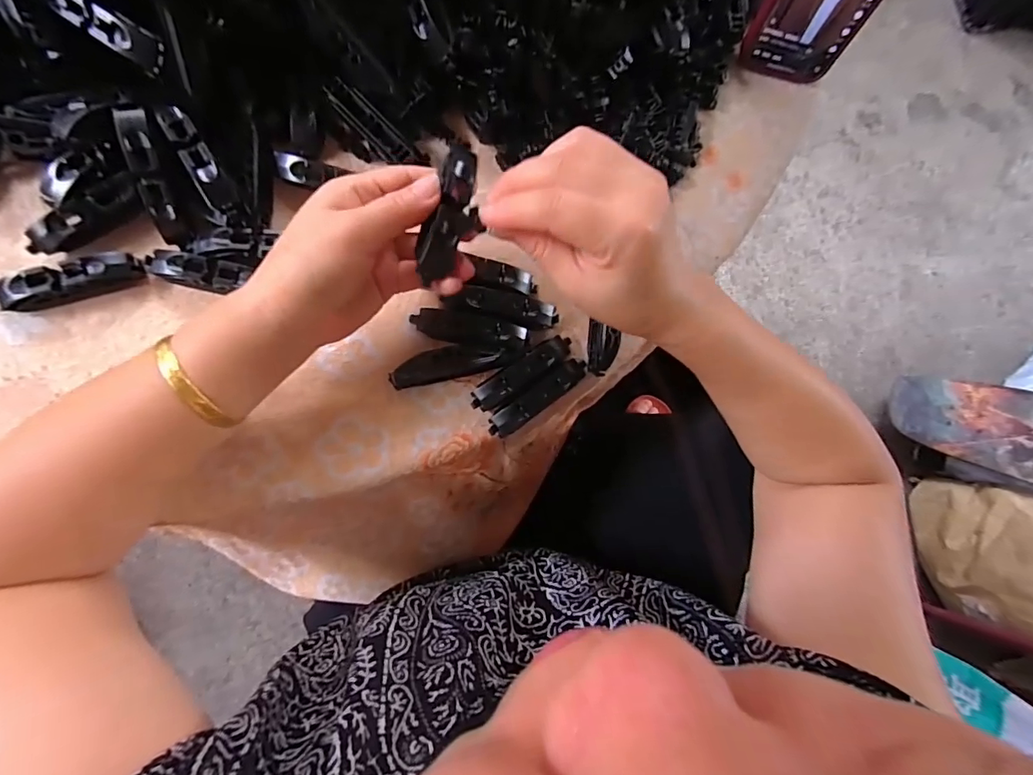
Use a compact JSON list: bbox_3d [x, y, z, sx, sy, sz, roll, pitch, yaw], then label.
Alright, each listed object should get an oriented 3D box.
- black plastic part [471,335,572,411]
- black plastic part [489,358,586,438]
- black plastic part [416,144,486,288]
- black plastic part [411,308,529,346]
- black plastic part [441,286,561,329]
[{"bbox_3d":[0.005,-0.011,0.316,0.080,0.017,0.019,-34,91,-10],"label":"black plastic part"},{"bbox_3d":[0.016,0.005,0.317,0.080,0.015,0.016,-37,91,-10],"label":"black plastic part"},{"bbox_3d":[-0.032,-0.094,0.250,0.027,0.012,0.074,15,90,-7],"label":"black plastic part"},{"bbox_3d":[-0.031,-0.039,0.313,0.079,0.012,0.022,11,84,-8],"label":"black plastic part"},{"bbox_3d":[-0.009,-0.056,0.317,0.078,0.011,0.022,10,84,-8],"label":"black plastic part"}]

